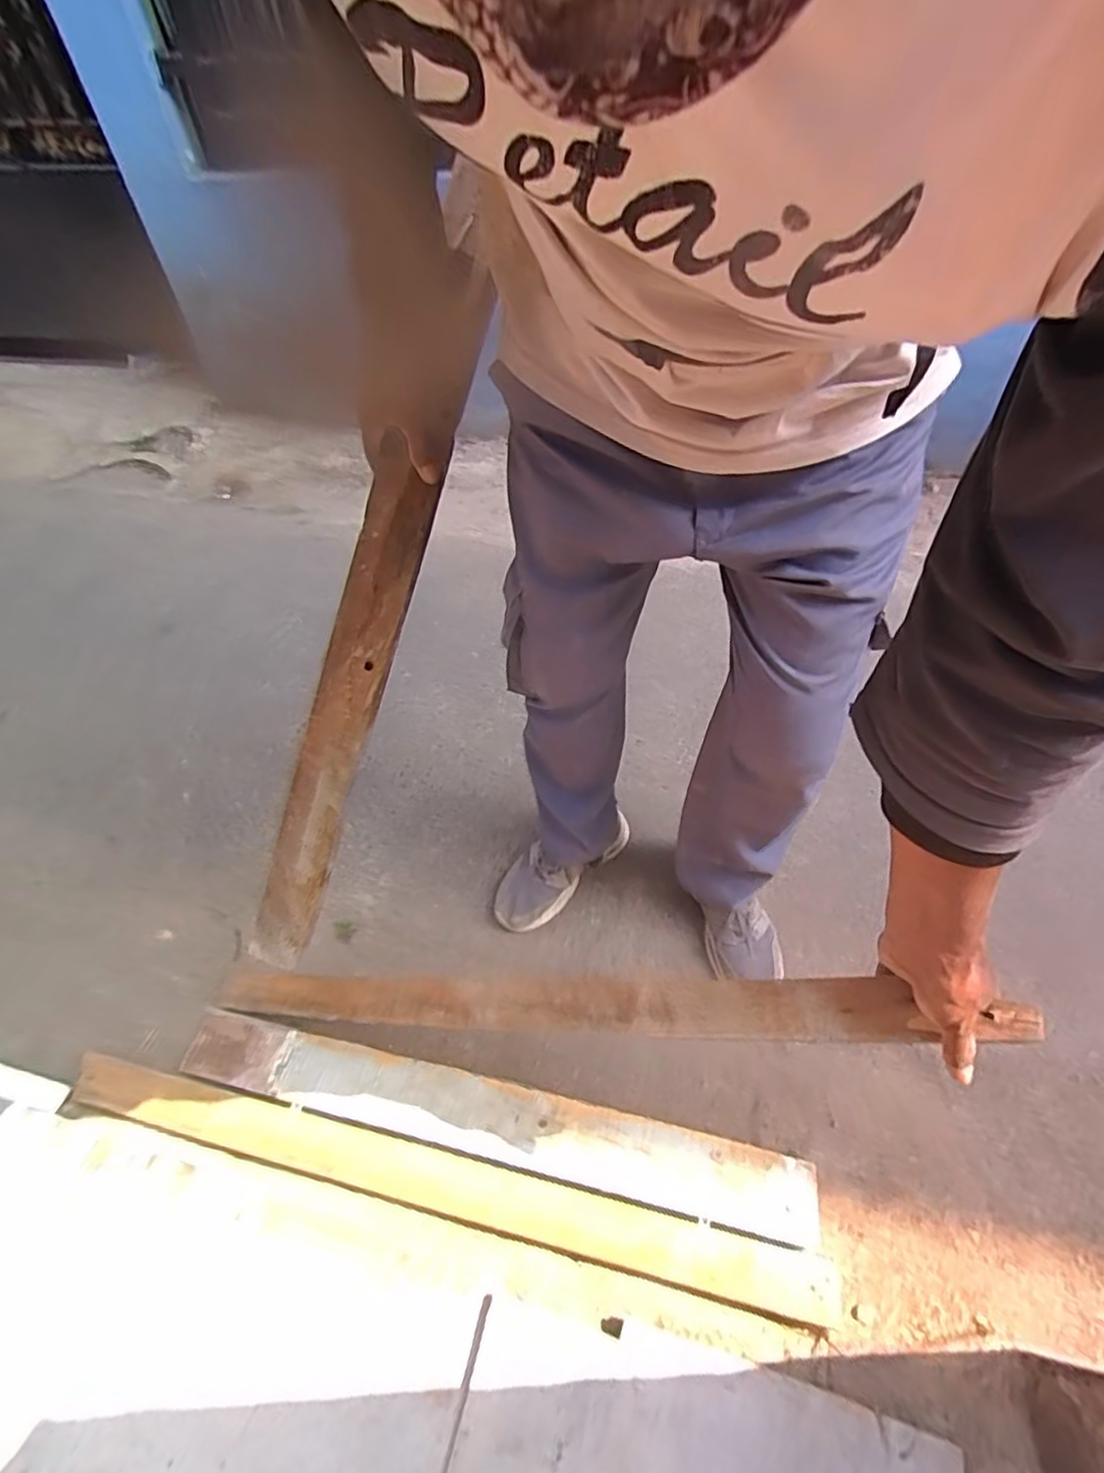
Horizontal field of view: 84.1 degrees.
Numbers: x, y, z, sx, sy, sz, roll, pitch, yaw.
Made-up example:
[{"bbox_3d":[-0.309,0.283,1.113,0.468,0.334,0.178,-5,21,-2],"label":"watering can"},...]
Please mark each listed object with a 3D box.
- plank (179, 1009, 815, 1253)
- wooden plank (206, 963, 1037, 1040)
[{"bbox_3d":[-0.102,0.541,0.878,0.912,0.039,0.104,10,51,9],"label":"plank"},{"bbox_3d":[-0.094,0.334,0.780,1.128,0.030,0.065,-13,44,31],"label":"wooden plank"}]

